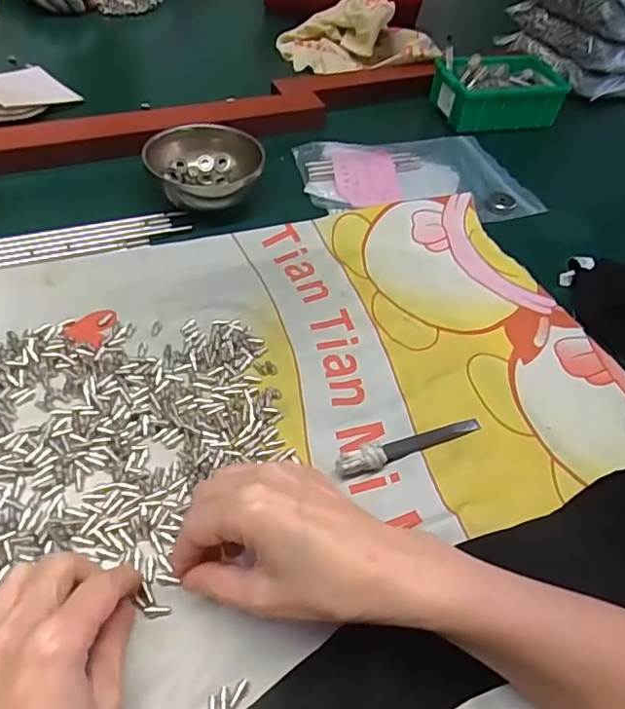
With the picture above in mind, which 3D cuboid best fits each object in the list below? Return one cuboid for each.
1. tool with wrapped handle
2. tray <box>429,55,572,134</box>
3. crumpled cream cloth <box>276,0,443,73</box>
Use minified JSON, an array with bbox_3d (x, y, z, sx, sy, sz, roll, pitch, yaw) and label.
[{"bbox_3d":[0.065,0.059,0.360,0.107,0.017,0.013,-16,53,-19],"label":"tool with wrapped handle"},{"bbox_3d":[0.231,-0.326,0.692,0.149,0.054,0.101,-2,50,-8],"label":"tray"},{"bbox_3d":[0.061,-0.453,0.773,0.212,0.069,0.160,4,49,-3],"label":"crumpled cream cloth"}]

